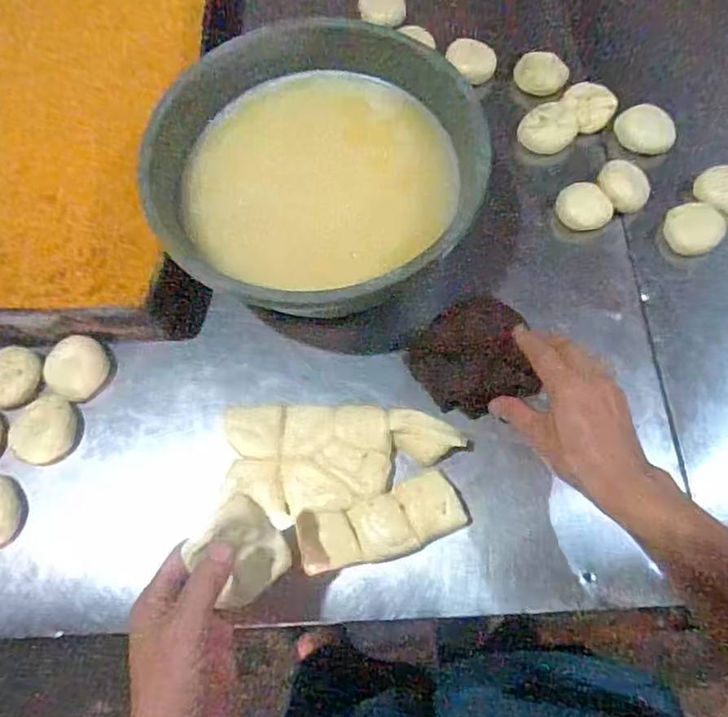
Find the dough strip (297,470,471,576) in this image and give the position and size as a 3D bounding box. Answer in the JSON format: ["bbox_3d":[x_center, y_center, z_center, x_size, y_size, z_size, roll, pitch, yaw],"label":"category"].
[{"bbox_3d":[0.014,0.138,0.476,0.136,0.019,0.053,-16,71,-3],"label":"dough strip"}]

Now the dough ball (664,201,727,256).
[{"bbox_3d":[0.324,-0.128,0.565,0.050,0.021,0.053,-1,71,2],"label":"dough ball"}]

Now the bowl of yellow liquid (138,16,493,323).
[{"bbox_3d":[-0.034,-0.181,0.538,0.290,0.094,0.267,-1,71,2],"label":"bowl of yellow liquid"}]

